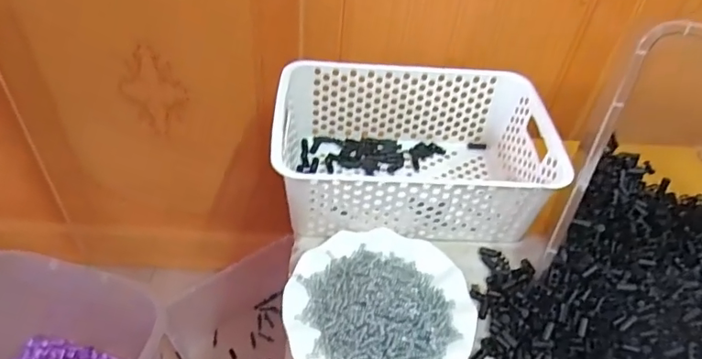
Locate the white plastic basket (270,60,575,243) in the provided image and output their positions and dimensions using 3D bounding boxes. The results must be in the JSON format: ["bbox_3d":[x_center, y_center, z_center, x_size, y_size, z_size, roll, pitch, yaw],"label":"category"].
[{"bbox_3d":[0.069,-0.032,0.612,0.302,0.111,0.201,2,45,-4],"label":"white plastic basket"}]

